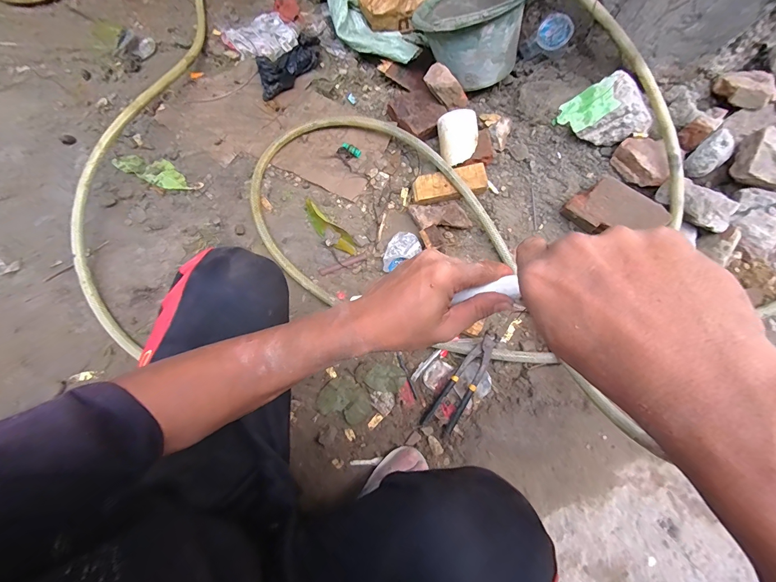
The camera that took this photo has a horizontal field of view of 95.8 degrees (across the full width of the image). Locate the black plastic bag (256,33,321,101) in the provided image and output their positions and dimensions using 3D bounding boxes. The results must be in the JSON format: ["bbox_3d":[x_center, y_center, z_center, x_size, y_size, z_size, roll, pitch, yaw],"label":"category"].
[{"bbox_3d":[-0.234,-0.557,0.855,0.076,0.070,0.219,27,65,7],"label":"black plastic bag"}]

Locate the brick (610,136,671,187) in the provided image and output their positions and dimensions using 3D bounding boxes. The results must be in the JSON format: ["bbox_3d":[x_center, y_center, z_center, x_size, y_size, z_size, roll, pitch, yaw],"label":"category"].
[{"bbox_3d":[0.529,-0.268,0.725,0.069,0.053,0.113,-38,82,-12],"label":"brick"}]

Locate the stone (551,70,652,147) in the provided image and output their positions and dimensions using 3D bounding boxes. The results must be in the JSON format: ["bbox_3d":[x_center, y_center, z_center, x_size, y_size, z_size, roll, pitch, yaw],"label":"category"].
[{"bbox_3d":[0.452,-0.368,0.734,0.165,0.117,0.091,19,76,0],"label":"stone"}]

